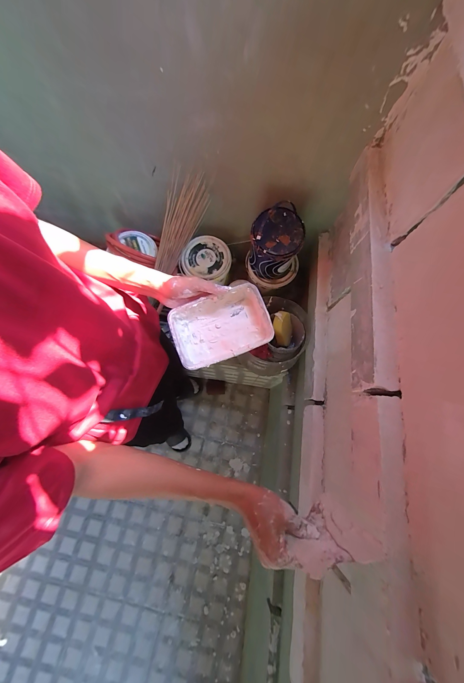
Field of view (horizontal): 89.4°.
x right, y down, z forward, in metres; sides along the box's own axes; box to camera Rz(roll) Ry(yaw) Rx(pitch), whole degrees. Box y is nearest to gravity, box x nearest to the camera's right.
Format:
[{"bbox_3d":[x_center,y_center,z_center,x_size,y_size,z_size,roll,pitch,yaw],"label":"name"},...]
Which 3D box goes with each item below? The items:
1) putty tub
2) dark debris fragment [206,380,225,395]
[{"bbox_3d":[-0.021,-0.023,0.421,0.168,0.056,0.114,-23,75,-9],"label":"putty tub"},{"bbox_3d":[-0.098,0.283,1.431,0.120,0.041,0.088,5,73,0],"label":"dark debris fragment"}]

